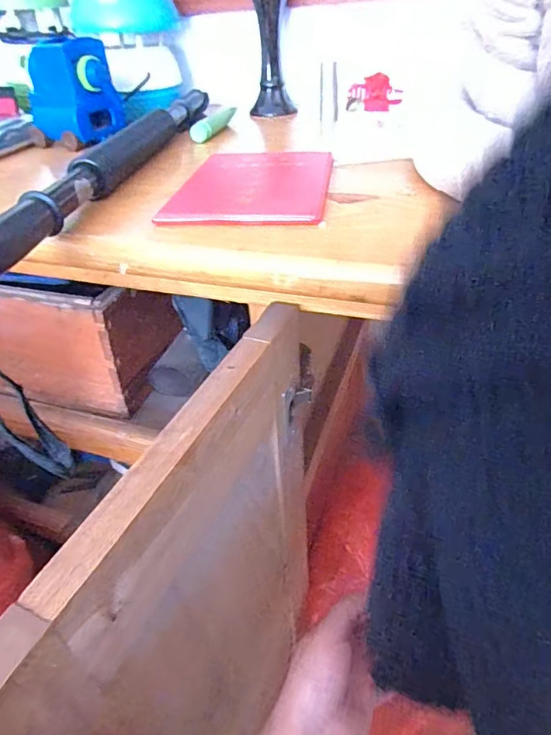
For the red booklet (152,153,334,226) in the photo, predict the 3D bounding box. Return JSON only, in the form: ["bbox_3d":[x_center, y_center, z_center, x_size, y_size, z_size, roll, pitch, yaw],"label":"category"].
[{"bbox_3d":[-0.016,-0.158,0.413,0.122,0.005,0.177,6,41,6],"label":"red booklet"}]

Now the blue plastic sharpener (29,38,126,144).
[{"bbox_3d":[-0.230,-0.316,0.546,0.077,0.091,0.077,11,40,21],"label":"blue plastic sharpener"}]

